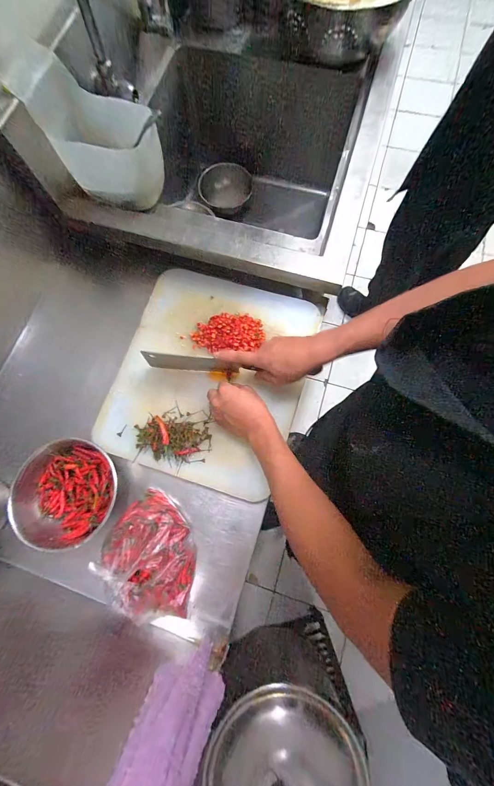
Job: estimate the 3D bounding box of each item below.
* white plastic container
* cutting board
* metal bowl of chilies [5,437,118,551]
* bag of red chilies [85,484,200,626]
[{"bbox_3d":[-0.263,-0.447,0.506,0.195,0.162,0.122,23,78,7],"label":"white plastic container"},{"bbox_3d":[-0.070,-0.039,0.546,0.338,0.027,0.390,17,77,6],"label":"cutting board"},{"bbox_3d":[-0.304,0.170,0.488,0.168,0.063,0.155,0,76,2],"label":"metal bowl of chilies"},{"bbox_3d":[-0.161,0.267,0.469,0.136,0.054,0.189,-18,76,-3],"label":"bag of red chilies"}]

